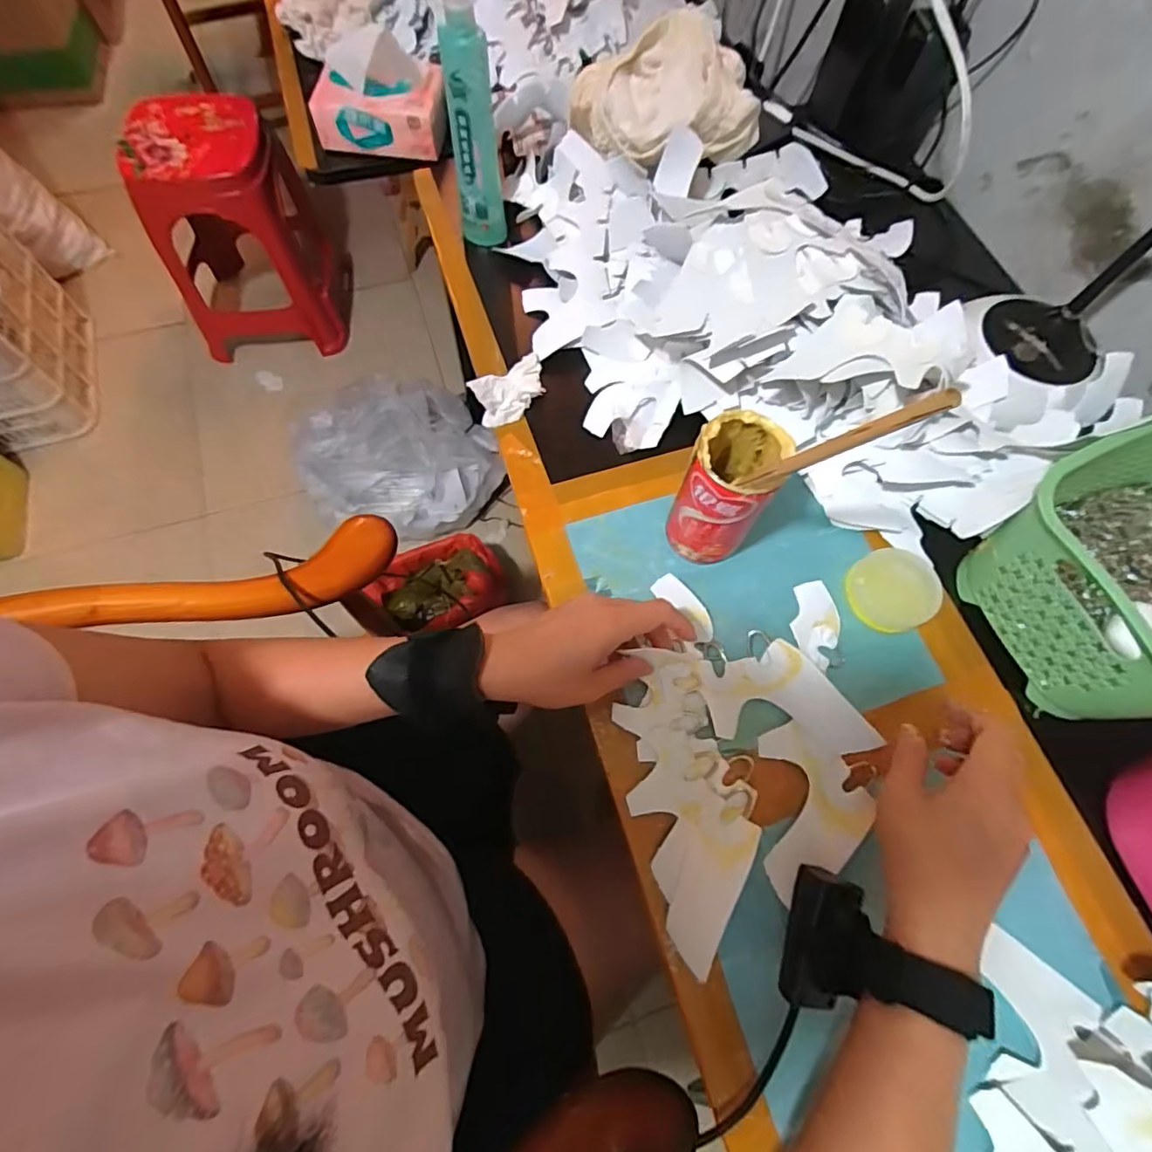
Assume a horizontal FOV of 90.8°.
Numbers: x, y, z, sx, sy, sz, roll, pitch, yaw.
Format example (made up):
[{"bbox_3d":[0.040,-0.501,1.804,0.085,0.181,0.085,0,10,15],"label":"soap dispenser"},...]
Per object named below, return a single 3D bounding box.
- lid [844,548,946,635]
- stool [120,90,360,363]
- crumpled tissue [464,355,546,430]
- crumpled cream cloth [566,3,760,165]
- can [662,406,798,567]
[{"bbox_3d":[0.261,0.011,0.468,0.068,0.011,0.067,-5,75,18],"label":"lid"},{"bbox_3d":[-0.757,-0.775,1.291,0.321,0.465,0.333,-5,68,-5],"label":"stool"},{"bbox_3d":[-0.056,-0.176,0.531,0.042,0.038,0.080,41,72,13],"label":"crumpled tissue"},{"bbox_3d":[0.091,-0.519,0.610,0.188,0.064,0.149,-14,70,-8],"label":"crumpled cream cloth"},{"bbox_3d":[0.114,-0.065,0.441,0.063,0.118,0.069,28,70,8],"label":"can"}]

